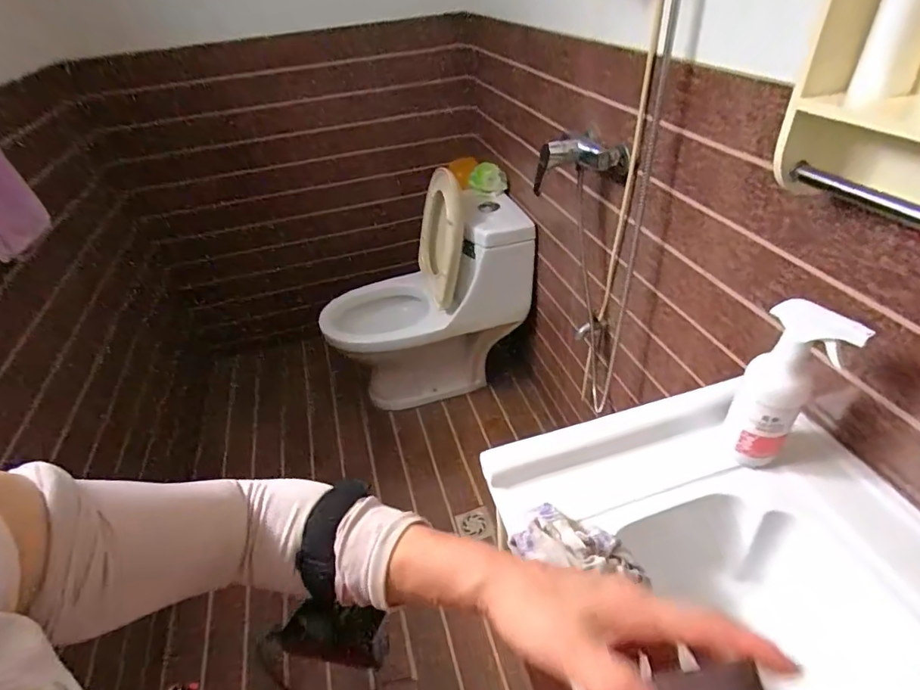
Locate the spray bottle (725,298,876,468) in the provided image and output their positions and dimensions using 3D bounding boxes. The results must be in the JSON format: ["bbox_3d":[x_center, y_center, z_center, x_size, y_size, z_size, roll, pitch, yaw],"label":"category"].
[{"bbox_3d":[0.379,0.054,0.582,0.082,0.228,0.053,13,43,23],"label":"spray bottle"}]

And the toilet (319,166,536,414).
[{"bbox_3d":[-0.118,-0.147,1.739,0.683,0.707,0.342,-10,39,-5],"label":"toilet"}]

